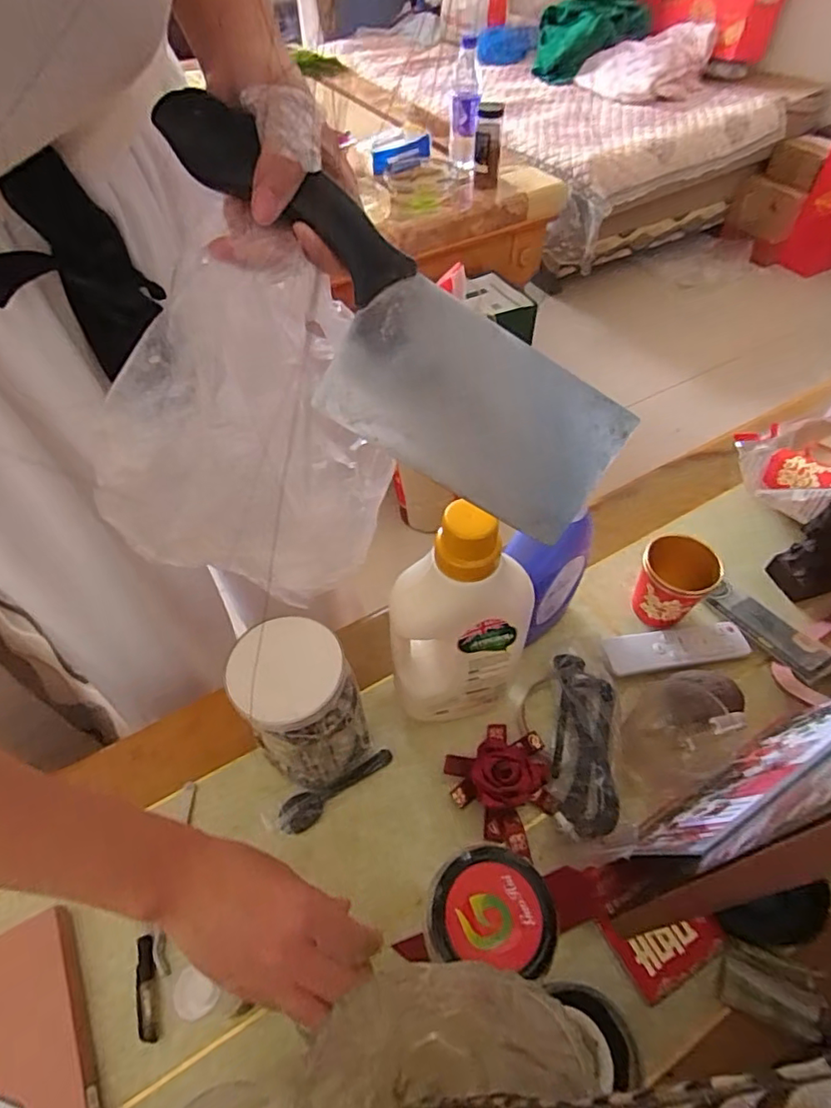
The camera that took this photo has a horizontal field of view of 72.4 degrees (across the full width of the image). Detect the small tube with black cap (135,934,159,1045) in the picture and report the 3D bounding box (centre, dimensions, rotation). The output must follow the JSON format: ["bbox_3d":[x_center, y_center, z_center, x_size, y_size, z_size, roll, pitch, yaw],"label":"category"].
[{"bbox_3d":[-0.191,0.308,0.403,0.013,0.006,0.063,-15,54,-11],"label":"small tube with black cap"}]

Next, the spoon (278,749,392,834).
[{"bbox_3d":[-0.066,0.202,0.483,0.103,0.007,0.027,-24,56,-16],"label":"spoon"}]

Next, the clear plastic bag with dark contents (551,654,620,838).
[{"bbox_3d":[0.143,0.163,0.490,0.045,0.034,0.147,6,53,5],"label":"clear plastic bag with dark contents"}]

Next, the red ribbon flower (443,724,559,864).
[{"bbox_3d":[0.078,0.185,0.470,0.086,0.036,0.088,-35,60,-23],"label":"red ribbon flower"}]

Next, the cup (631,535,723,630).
[{"bbox_3d":[0.248,0.029,0.552,0.065,0.091,0.060,0,53,1],"label":"cup"}]

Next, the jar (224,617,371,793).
[{"bbox_3d":[-0.089,0.125,0.451,0.081,0.138,0.087,0,53,1],"label":"jar"}]

